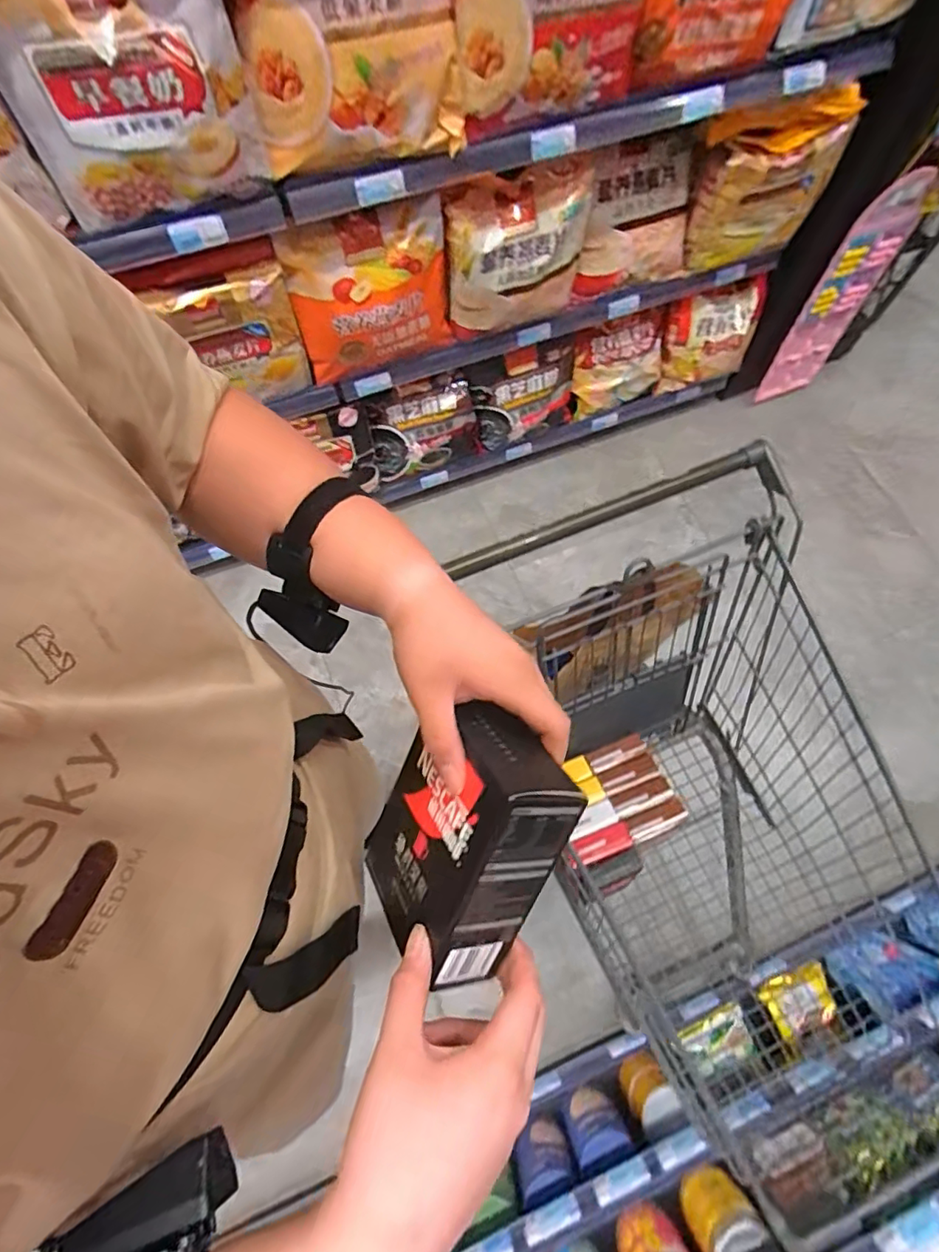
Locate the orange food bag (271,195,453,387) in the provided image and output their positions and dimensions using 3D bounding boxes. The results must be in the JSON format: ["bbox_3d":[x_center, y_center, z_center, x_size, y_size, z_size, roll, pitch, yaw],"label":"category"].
[{"bbox_3d":[-0.194,-0.666,1.123,0.318,0.297,0.071,-26,72,-10],"label":"orange food bag"}]

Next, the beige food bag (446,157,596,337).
[{"bbox_3d":[0.107,-0.772,1.153,0.308,0.289,0.062,-21,71,-8],"label":"beige food bag"}]

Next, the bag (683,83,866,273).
[{"bbox_3d":[0.624,-0.932,1.188,0.303,0.310,0.061,1,69,0],"label":"bag"}]

